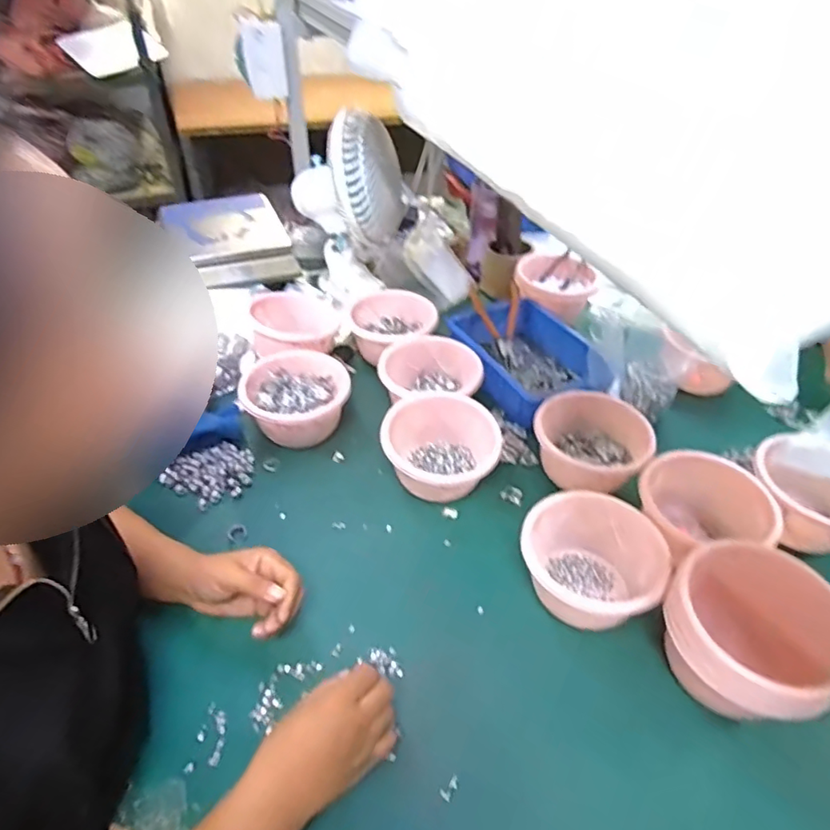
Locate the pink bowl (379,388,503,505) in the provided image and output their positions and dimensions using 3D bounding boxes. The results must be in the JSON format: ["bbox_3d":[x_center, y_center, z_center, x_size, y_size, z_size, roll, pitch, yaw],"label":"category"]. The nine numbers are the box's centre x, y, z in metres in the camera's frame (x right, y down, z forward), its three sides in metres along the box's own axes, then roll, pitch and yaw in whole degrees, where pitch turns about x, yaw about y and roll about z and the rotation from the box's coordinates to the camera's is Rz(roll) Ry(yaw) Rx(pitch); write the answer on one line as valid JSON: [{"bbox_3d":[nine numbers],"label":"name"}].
[{"bbox_3d":[0.033,0.044,0.729,0.148,0.077,0.127,0,43,-1],"label":"pink bowl"}]

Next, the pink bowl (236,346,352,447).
[{"bbox_3d":[-0.170,-0.029,0.806,0.152,0.061,0.144,1,43,-1],"label":"pink bowl"}]

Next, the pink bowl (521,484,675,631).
[{"bbox_3d":[0.190,0.165,0.604,0.147,0.085,0.132,27,49,24],"label":"pink bowl"}]

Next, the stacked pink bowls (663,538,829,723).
[{"bbox_3d":[0.320,0.217,0.536,0.164,0.115,0.145,-28,51,-27],"label":"stacked pink bowls"}]

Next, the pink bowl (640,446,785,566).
[{"bbox_3d":[0.332,0.121,0.662,0.136,0.111,0.136,1,43,-1],"label":"pink bowl"}]

